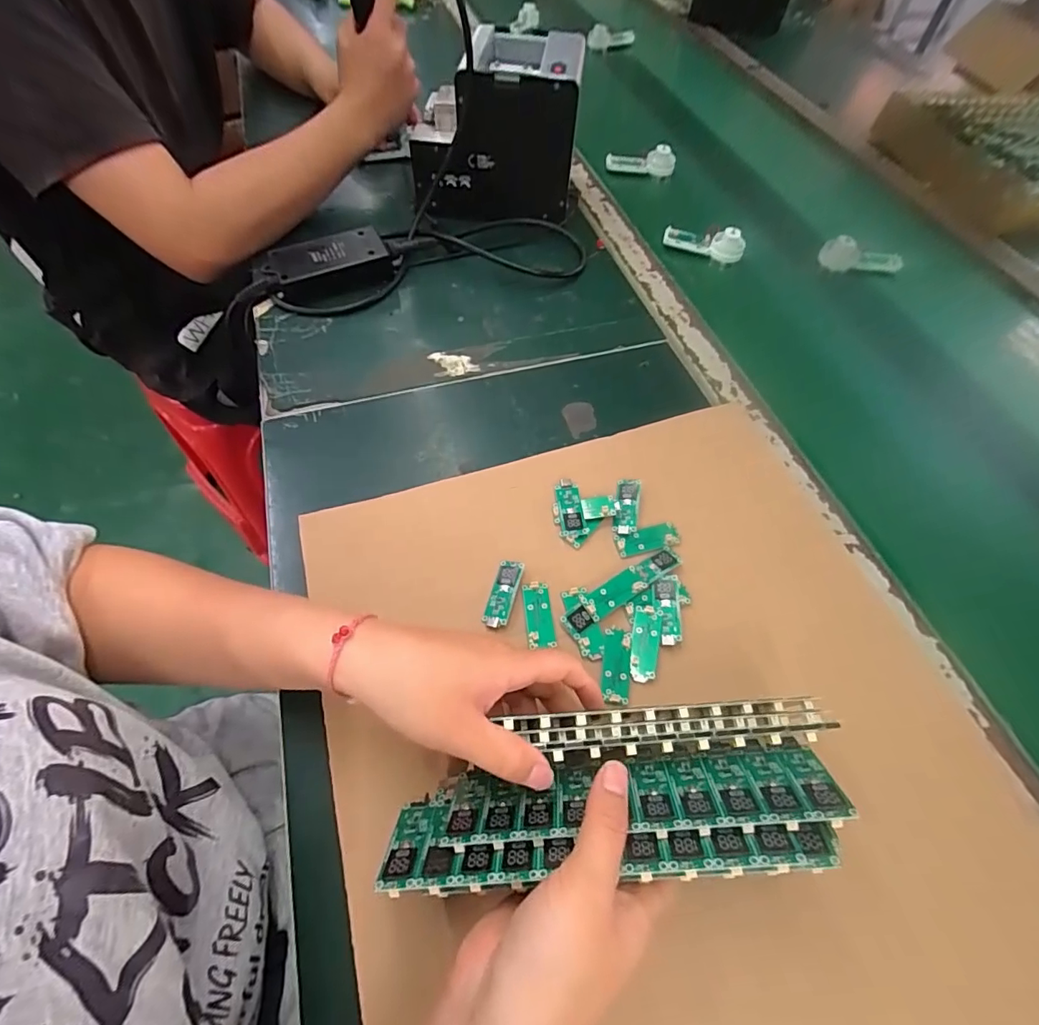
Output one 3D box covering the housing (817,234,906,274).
[{"bbox_3d":[0.405,-0.301,0.581,0.096,0.039,0.023,4,58,0],"label":"housing"}]

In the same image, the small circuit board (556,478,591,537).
[{"bbox_3d":[0.040,-0.004,0.394,0.020,0.008,0.050,-3,58,-4],"label":"small circuit board"}]

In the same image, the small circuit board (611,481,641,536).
[{"bbox_3d":[0.085,-0.005,0.395,0.017,0.008,0.048,10,58,4],"label":"small circuit board"}]

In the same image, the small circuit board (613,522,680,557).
[{"bbox_3d":[0.100,0.021,0.384,0.049,0.004,0.020,-11,59,-9],"label":"small circuit board"}]

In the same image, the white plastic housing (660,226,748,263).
[{"bbox_3d":[0.219,-0.323,0.586,0.092,0.029,0.022,17,59,8],"label":"white plastic housing"}]

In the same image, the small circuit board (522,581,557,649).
[{"bbox_3d":[0.013,0.071,0.353,0.018,0.004,0.045,-4,59,-5],"label":"small circuit board"}]

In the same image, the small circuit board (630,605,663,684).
[{"bbox_3d":[0.086,0.089,0.340,0.018,0.004,0.051,13,59,5],"label":"small circuit board"}]

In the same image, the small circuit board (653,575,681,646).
[{"bbox_3d":[0.105,0.069,0.351,0.018,0.005,0.049,3,58,-1],"label":"small circuit board"}]

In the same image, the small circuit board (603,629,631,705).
[{"bbox_3d":[0.065,0.102,0.331,0.018,0.004,0.048,8,58,3],"label":"small circuit board"}]

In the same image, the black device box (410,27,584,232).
[{"bbox_3d":[-0.026,-0.431,0.567,0.178,0.146,0.137,6,58,1],"label":"black device box"}]

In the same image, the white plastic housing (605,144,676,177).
[{"bbox_3d":[0.167,-0.483,0.677,0.095,0.026,0.018,0,58,-3],"label":"white plastic housing"}]

